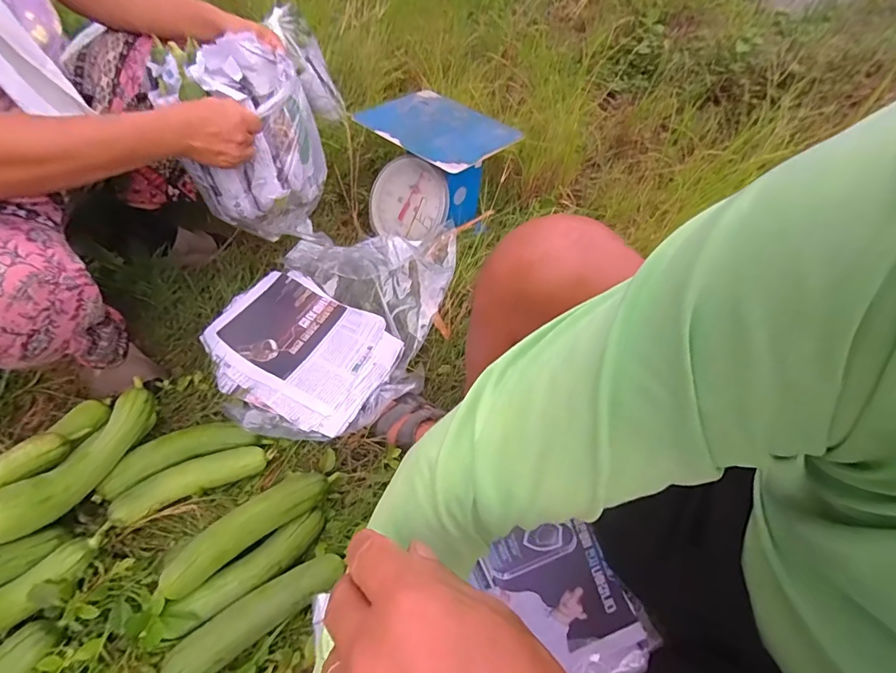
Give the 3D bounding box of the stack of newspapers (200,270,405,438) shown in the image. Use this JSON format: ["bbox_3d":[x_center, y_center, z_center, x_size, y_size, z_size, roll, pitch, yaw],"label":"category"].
[{"bbox_3d":[-0.264,0.017,0.814,0.306,0.039,0.251,26,54,14],"label":"stack of newspapers"}]

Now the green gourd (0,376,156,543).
[{"bbox_3d":[-0.518,0.167,0.627,0.070,0.064,0.259,22,53,10],"label":"green gourd"}]

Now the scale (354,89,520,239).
[{"bbox_3d":[-0.036,-0.380,1.030,0.273,0.233,0.273,39,58,22],"label":"scale"}]

